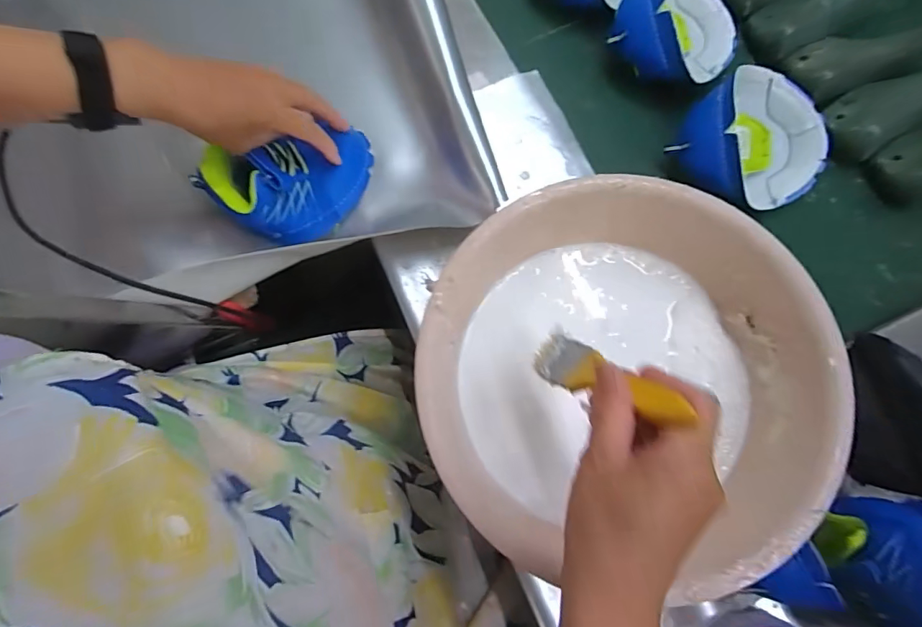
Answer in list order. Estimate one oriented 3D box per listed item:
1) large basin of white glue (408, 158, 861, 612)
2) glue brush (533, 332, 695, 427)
[{"bbox_3d":[0.131,0.046,0.402,0.295,0.121,0.282,0,76,1],"label":"large basin of white glue"},{"bbox_3d":[0.091,0.042,0.311,0.035,0.147,0.017,-39,107,-8],"label":"glue brush"}]

